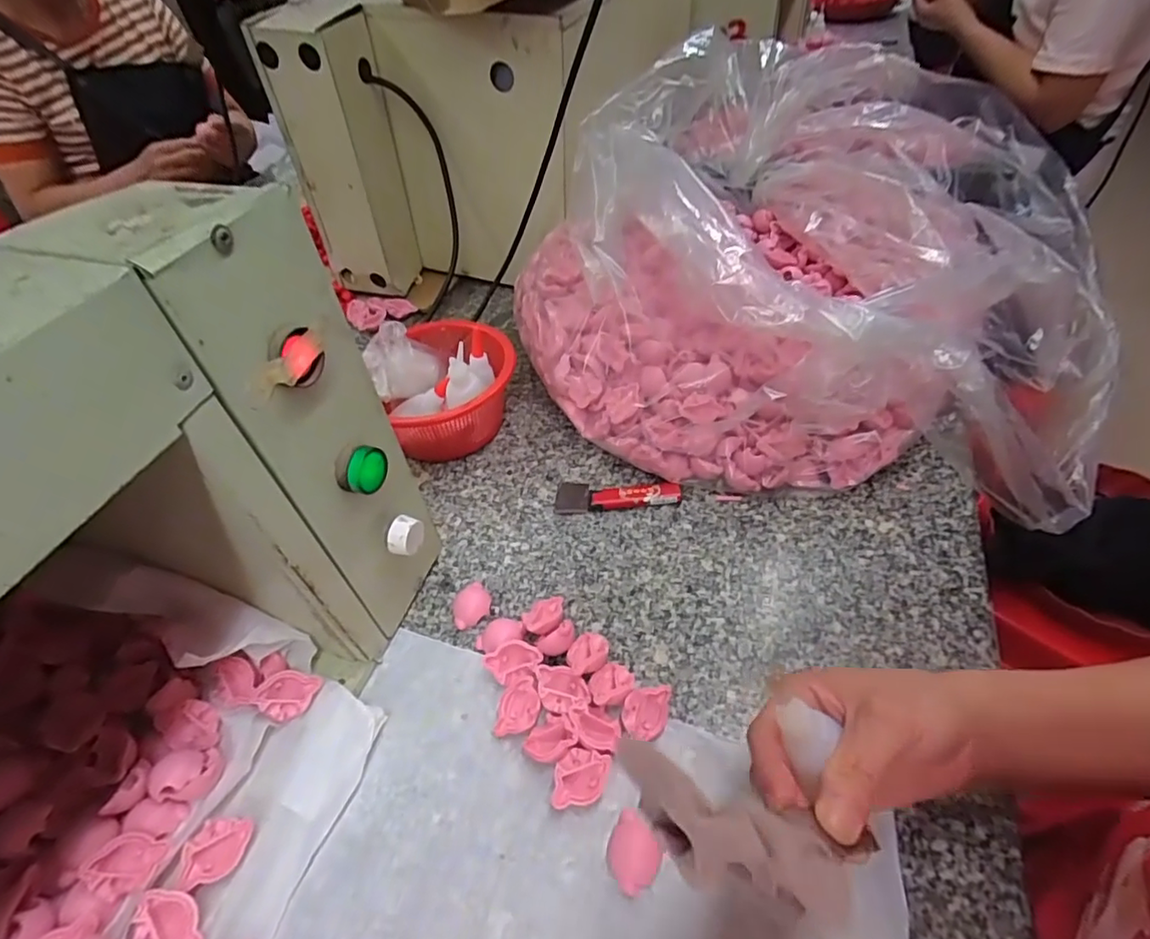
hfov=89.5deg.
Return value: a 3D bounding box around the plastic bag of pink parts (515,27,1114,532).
[{"bbox_3d":[0.233,-0.236,0.576,0.537,0.209,0.532,6,47,12],"label":"plastic bag of pink parts"}]

